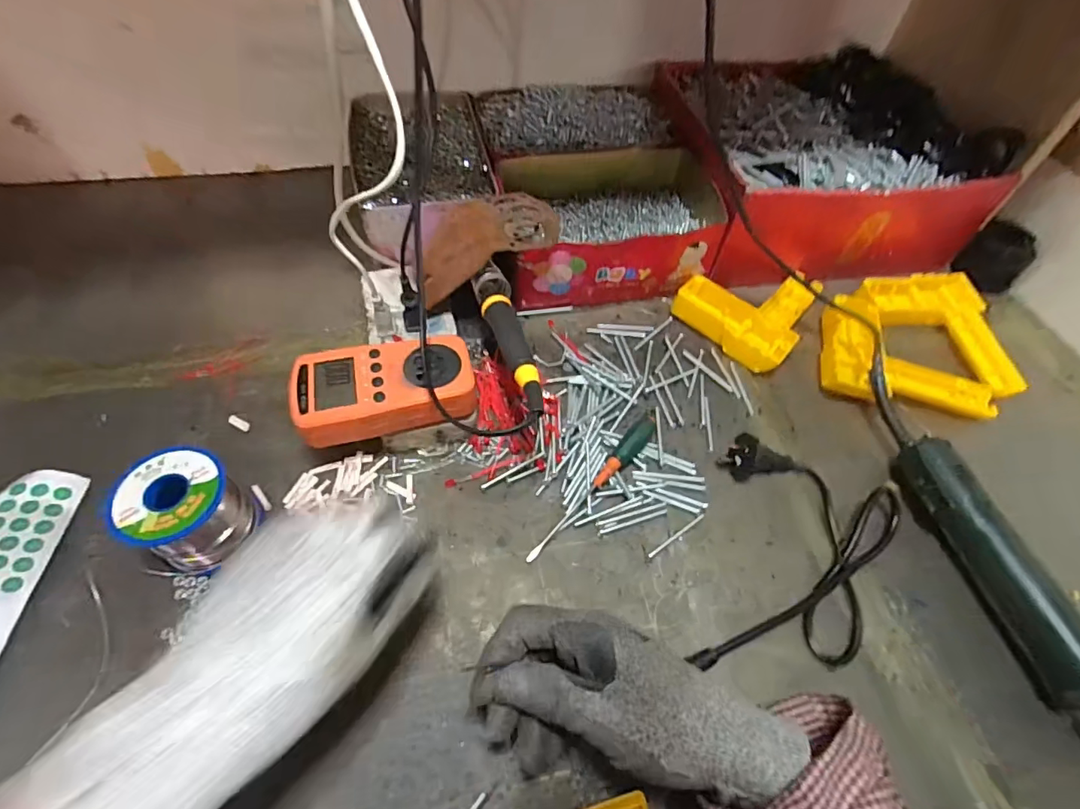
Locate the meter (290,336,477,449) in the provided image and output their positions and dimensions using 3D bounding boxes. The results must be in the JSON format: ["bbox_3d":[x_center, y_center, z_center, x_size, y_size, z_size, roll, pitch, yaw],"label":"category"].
[{"bbox_3d":[-0.113,-0.010,0.379,0.125,0.028,0.074,-12,57,-13],"label":"meter"}]

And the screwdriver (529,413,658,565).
[{"bbox_3d":[0.045,0.062,0.391,0.015,0.020,0.150,35,60,20],"label":"screwdriver"}]

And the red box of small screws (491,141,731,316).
[{"bbox_3d":[0.081,-0.186,0.535,0.220,0.081,0.156,-7,55,-8],"label":"red box of small screws"}]

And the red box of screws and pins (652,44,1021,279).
[{"bbox_3d":[0.299,-0.281,0.580,0.296,0.112,0.283,-7,55,-9],"label":"red box of screws and pins"}]

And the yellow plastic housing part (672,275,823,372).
[{"bbox_3d":[0.219,-0.106,0.519,0.115,0.026,0.143,38,61,21],"label":"yellow plastic housing part"}]

